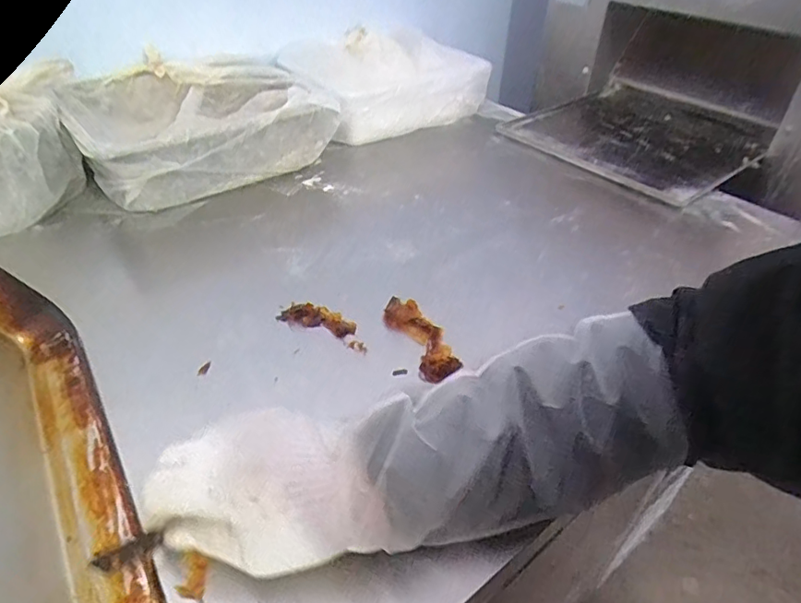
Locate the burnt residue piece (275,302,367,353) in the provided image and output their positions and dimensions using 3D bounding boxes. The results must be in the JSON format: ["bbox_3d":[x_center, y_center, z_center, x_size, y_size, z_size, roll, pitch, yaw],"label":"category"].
[{"bbox_3d":[-0.073,0.020,0.521,0.097,0.012,0.028,20,43,20],"label":"burnt residue piece"}]

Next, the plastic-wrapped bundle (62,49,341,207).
[{"bbox_3d":[-0.286,-0.248,0.756,0.314,0.107,0.272,-25,47,-30],"label":"plastic-wrapped bundle"}]

